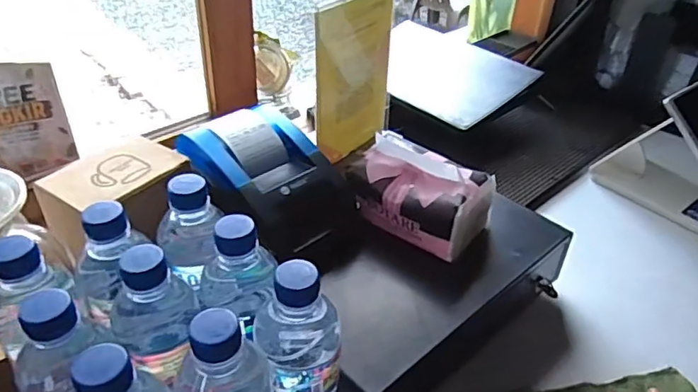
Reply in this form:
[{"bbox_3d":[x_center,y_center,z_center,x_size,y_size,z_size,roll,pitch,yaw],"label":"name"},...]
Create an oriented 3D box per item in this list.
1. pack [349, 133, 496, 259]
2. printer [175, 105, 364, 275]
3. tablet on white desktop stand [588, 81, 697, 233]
[{"bbox_3d":[0.080,-0.007,0.608,0.144,0.077,0.099,22,40,25],"label":"pack"},{"bbox_3d":[-0.081,-0.009,0.588,0.185,0.103,0.131,28,43,30],"label":"printer"},{"bbox_3d":[0.505,-0.081,0.821,0.200,0.169,0.197,32,45,34],"label":"tablet on white desktop stand"}]

